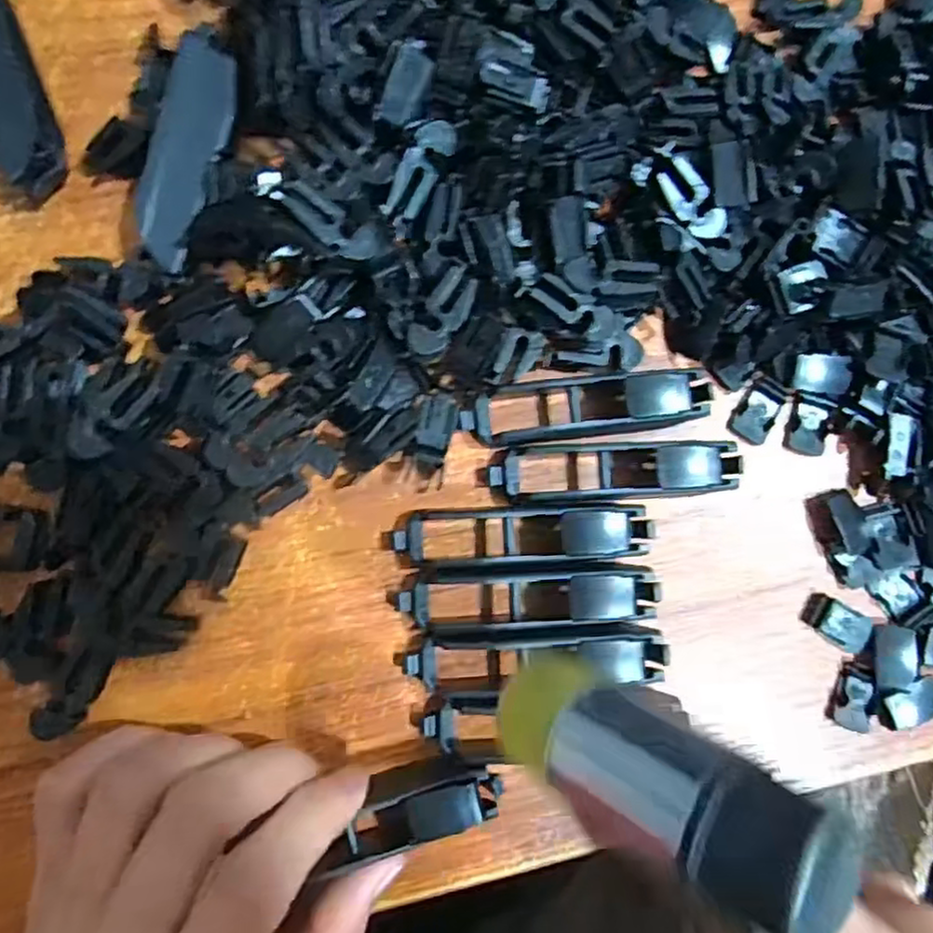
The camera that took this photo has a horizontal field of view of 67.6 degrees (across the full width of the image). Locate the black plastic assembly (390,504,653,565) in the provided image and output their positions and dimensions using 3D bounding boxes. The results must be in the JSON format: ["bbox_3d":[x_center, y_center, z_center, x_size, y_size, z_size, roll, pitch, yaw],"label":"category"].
[{"bbox_3d":[0.017,0.020,0.206,0.074,0.015,0.016,-2,87,-6],"label":"black plastic assembly"}]

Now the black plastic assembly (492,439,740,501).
[{"bbox_3d":[0.044,0.001,0.209,0.073,0.018,0.016,-3,87,-6],"label":"black plastic assembly"}]

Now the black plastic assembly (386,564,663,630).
[{"bbox_3d":[0.017,0.038,0.205,0.077,0.016,0.018,-1,87,-5],"label":"black plastic assembly"}]

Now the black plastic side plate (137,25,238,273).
[{"bbox_3d":[-0.078,-0.089,0.195,0.019,0.004,0.067,13,84,-10],"label":"black plastic side plate"}]

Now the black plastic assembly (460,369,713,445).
[{"bbox_3d":[0.036,-0.019,0.209,0.073,0.015,0.019,-5,87,-6],"label":"black plastic assembly"}]

